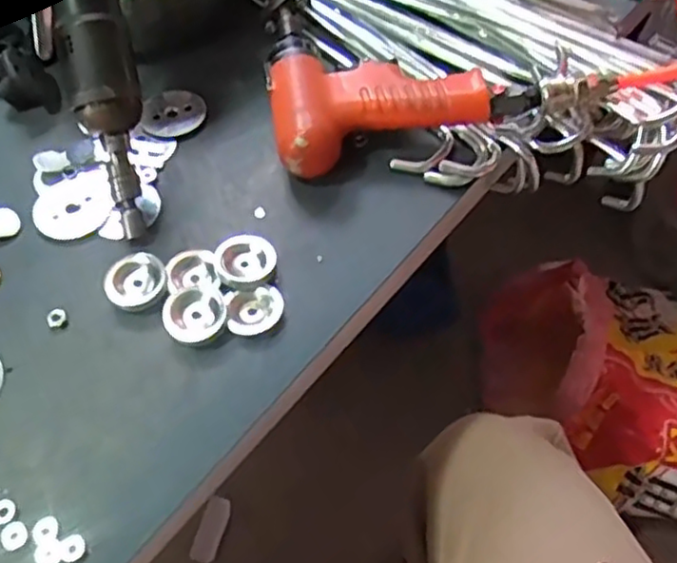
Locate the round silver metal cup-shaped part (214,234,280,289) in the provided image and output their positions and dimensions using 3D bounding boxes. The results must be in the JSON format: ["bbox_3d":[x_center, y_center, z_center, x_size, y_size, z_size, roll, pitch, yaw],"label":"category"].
[{"bbox_3d":[-0.055,-0.012,0.404,0.035,0.013,0.031,-8,54,-7],"label":"round silver metal cup-shaped part"}]

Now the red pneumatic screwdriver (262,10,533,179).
[{"bbox_3d":[0.031,-0.137,0.474,0.164,0.046,0.126,-12,55,-9],"label":"red pneumatic screwdriver"}]

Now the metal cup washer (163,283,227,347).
[{"bbox_3d":[-0.081,0.018,0.384,0.035,0.012,0.031,-16,55,-12],"label":"metal cup washer"}]

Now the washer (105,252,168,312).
[{"bbox_3d":[-0.116,0.000,0.395,0.034,0.013,0.029,-26,58,-18],"label":"washer"}]

